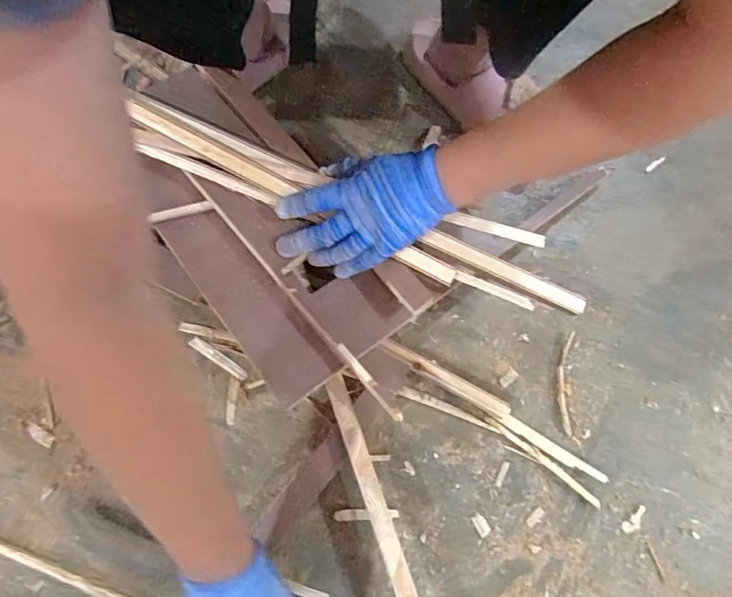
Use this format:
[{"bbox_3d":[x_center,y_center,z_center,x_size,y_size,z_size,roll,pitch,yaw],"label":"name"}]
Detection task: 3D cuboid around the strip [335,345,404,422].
[{"bbox_3d":[0.002,0.073,0.411,0.009,0.006,0.084,-38,75,-12],"label":"strip"}]

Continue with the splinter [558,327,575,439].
[{"bbox_3d":[0.210,0.087,0.496,0.017,0.008,0.109,10,71,1],"label":"splinter"}]

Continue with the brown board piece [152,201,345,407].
[{"bbox_3d":[-0.116,-0.005,0.445,0.061,0.016,0.219,-36,80,-16],"label":"brown board piece"}]

